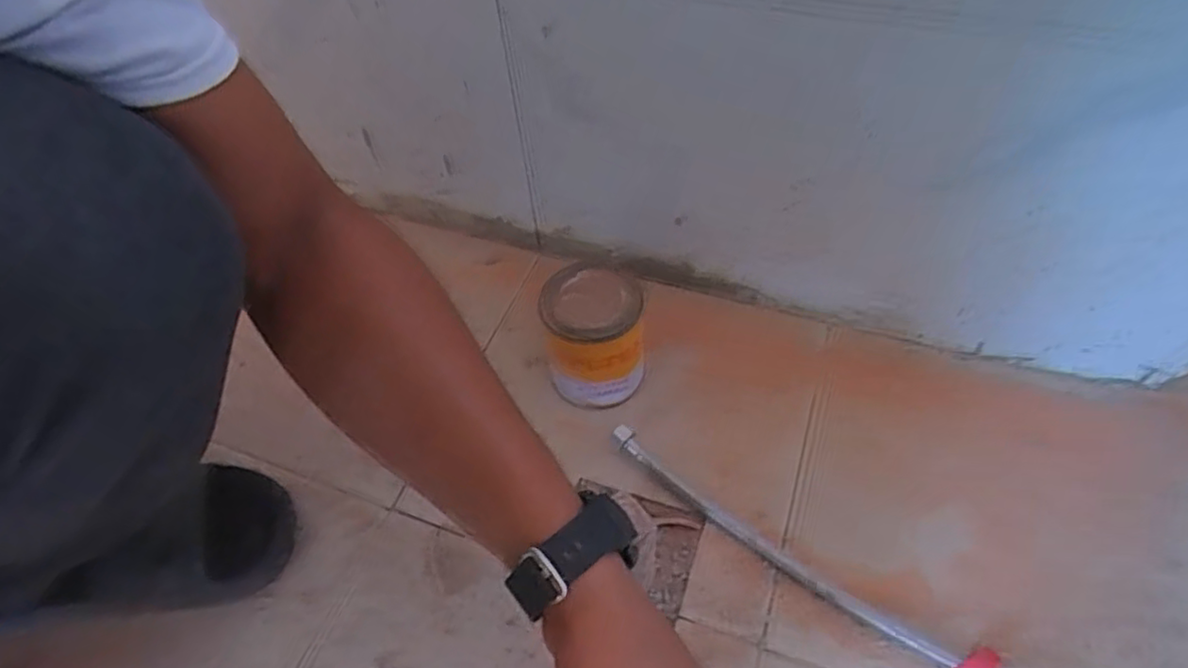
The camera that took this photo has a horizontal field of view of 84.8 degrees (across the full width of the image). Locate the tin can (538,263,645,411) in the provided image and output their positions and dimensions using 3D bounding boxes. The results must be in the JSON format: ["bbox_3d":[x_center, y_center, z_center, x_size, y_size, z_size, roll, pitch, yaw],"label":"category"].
[{"bbox_3d":[0.001,0.011,0.549,0.079,0.112,0.076,-2,52,3],"label":"tin can"}]

